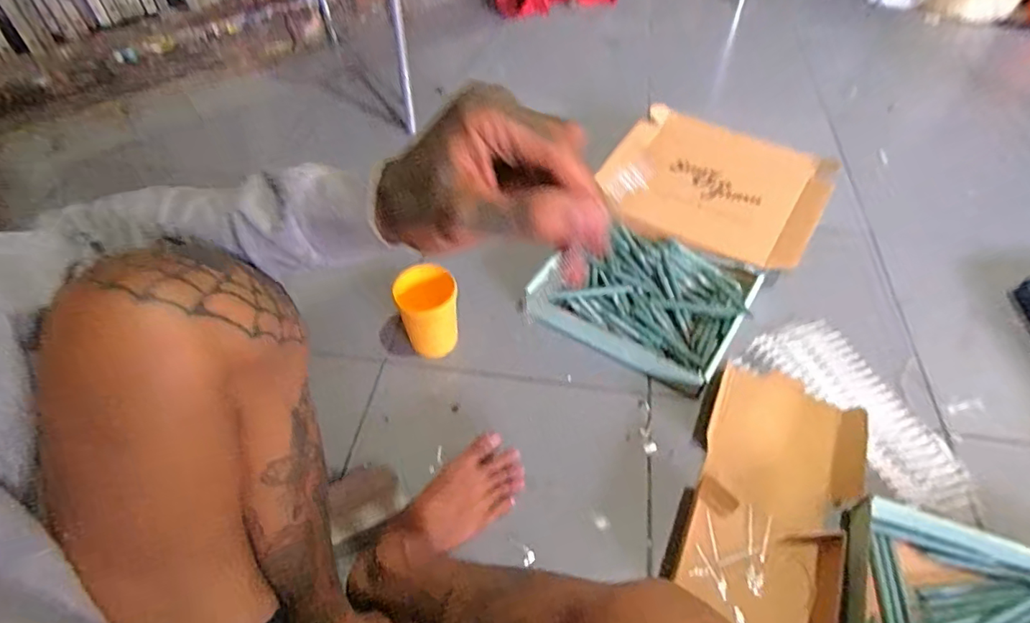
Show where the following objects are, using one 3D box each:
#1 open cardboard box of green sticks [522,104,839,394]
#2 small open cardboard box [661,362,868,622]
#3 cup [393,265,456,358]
[{"bbox_3d":[0.289,-0.140,0.930,0.372,0.110,0.537,26,57,20],"label":"open cardboard box of green sticks"},{"bbox_3d":[0.325,0.234,0.678,0.198,0.068,0.375,19,55,16],"label":"small open cardboard box"},{"bbox_3d":[-0.126,0.004,0.799,0.083,0.141,0.080,-1,52,1],"label":"cup"}]

